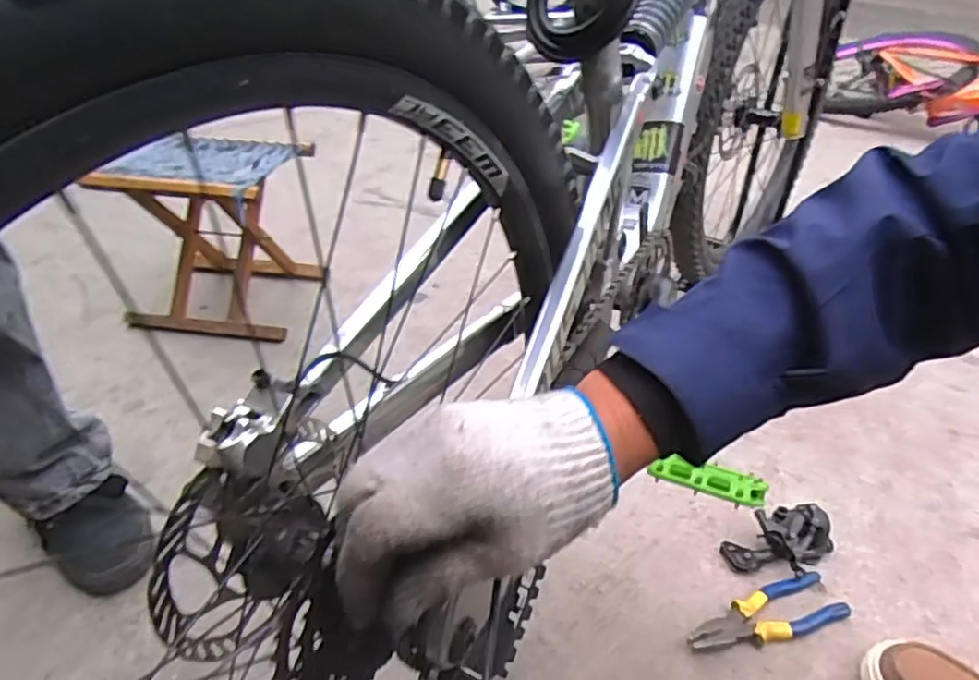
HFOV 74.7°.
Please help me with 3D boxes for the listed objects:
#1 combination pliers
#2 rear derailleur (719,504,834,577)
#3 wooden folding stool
[{"bbox_3d":[0.313,0.320,0.735,0.190,0.023,0.062,-12,37,-15],"label":"combination pliers"},{"bbox_3d":[0.360,0.247,0.790,0.127,0.063,0.076,-16,38,-20],"label":"rear derailleur"},{"bbox_3d":[-0.497,-0.178,1.174,0.293,0.260,0.261,6,36,9],"label":"wooden folding stool"}]

